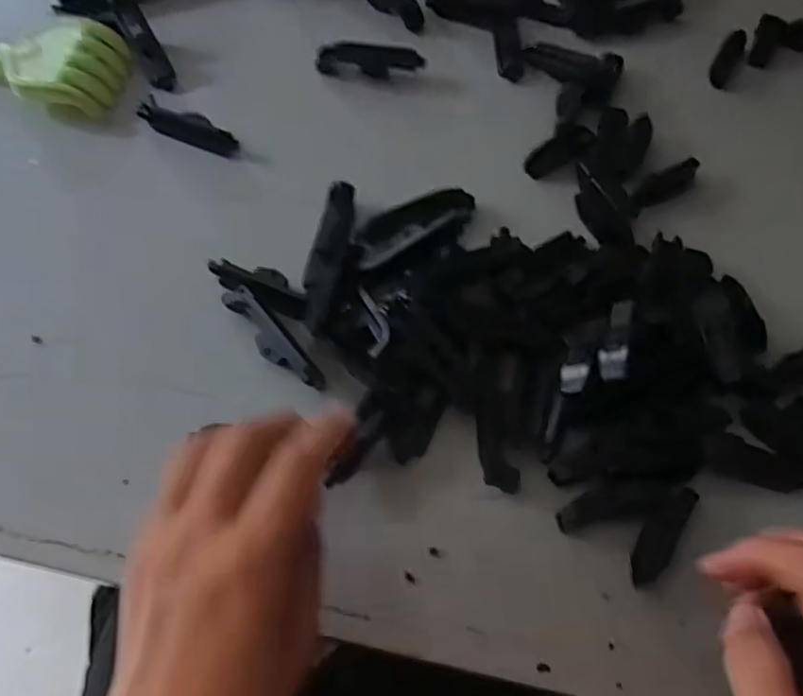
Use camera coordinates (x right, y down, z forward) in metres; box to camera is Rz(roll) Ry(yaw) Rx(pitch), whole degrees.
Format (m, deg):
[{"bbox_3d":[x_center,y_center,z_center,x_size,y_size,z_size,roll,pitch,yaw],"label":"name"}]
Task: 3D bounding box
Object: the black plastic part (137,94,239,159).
[{"bbox_3d":[-0.136,-0.141,0.431,0.068,0.011,0.019,23,62,11],"label":"black plastic part"}]

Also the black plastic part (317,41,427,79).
[{"bbox_3d":[-0.021,-0.199,0.465,0.072,0.018,0.015,3,60,0],"label":"black plastic part"}]

